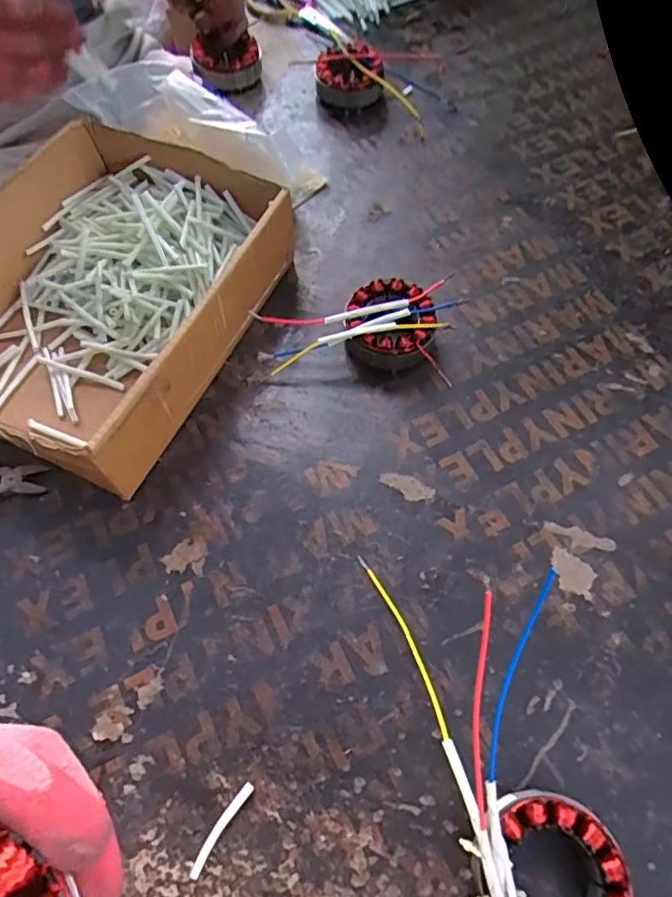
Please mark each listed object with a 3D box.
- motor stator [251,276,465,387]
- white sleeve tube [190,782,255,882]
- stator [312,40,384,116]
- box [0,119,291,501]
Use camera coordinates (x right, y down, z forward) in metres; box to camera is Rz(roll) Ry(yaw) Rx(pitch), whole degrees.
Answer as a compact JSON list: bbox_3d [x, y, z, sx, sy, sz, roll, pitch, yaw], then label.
[{"bbox_3d":[0.019,-0.113,0.526,0.169,0.044,0.091,-1,63,2],"label":"motor stator"},{"bbox_3d":[-0.077,0.253,0.365,0.009,0.004,0.061,30,68,16],"label":"white sleeve tube"},{"bbox_3d":[0.018,-0.478,0.713,0.084,0.046,0.086,2,63,3],"label":"stator"},{"bbox_3d":[-0.215,-0.146,0.521,0.258,0.100,0.327,25,67,14],"label":"box"}]

